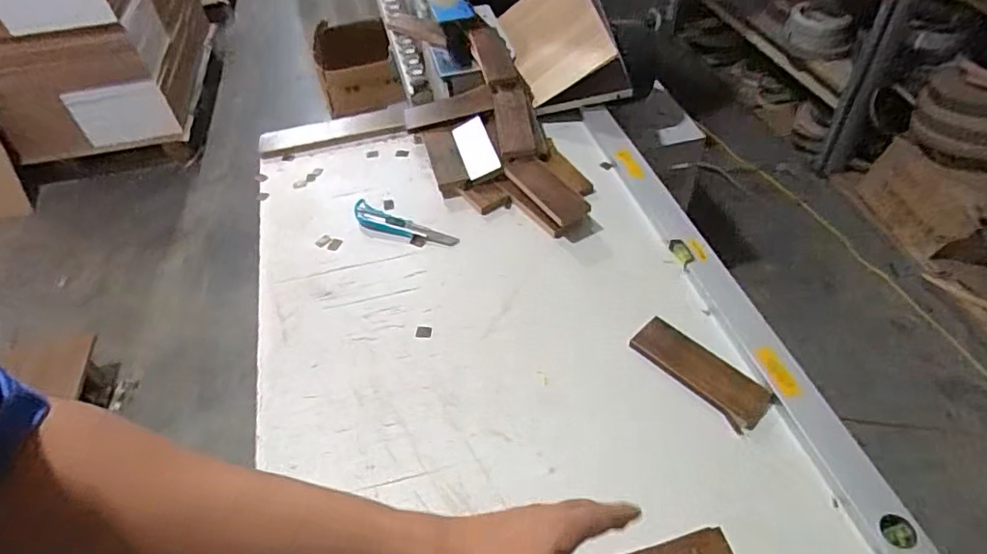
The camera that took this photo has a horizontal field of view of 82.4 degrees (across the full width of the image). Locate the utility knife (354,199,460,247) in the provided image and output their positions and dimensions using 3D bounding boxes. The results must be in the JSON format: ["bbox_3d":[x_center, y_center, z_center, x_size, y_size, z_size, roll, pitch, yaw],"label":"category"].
[{"bbox_3d":[-0.154,-0.085,0.960,0.192,0.023,0.044,16,52,18],"label":"utility knife"}]

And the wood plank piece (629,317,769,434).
[{"bbox_3d":[0.271,0.122,0.744,0.065,0.011,0.182,-36,55,-24],"label":"wood plank piece"}]

